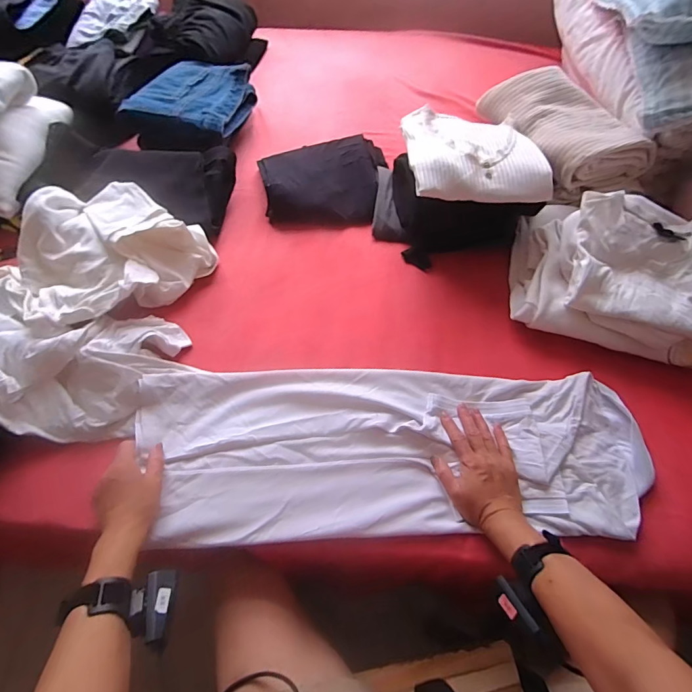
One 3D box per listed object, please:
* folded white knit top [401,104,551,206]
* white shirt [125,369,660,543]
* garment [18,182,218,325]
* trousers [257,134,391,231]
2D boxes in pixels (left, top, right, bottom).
[{"bbox_3d":[0.216,-0.331,0.692,0.229,0.031,0.209,-2,60,-3],"label":"folded white knit top"},{"bbox_3d":[0.064,0.146,0.588,0.705,0.029,0.235,0,64,-1],"label":"white shirt"},{"bbox_3d":[-0.389,-0.158,0.674,0.280,0.115,0.216,-39,68,-20],"label":"garment"},{"bbox_3d":[-0.041,-0.337,0.833,0.254,0.041,0.210,-5,61,-4],"label":"trousers"}]

